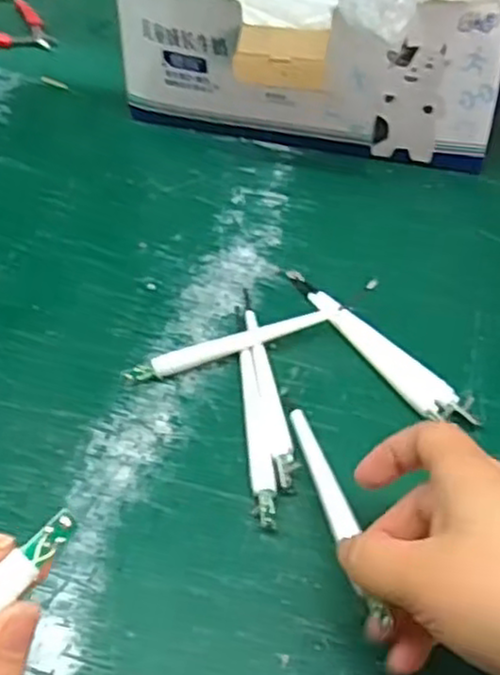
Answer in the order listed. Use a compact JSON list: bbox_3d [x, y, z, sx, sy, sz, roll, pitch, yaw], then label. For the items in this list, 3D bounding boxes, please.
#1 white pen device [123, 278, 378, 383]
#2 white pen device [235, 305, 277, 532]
[{"bbox_3d":[0.007,-0.002,0.433,0.165,0.010,0.015,-20,50,-17],"label":"white pen device"},{"bbox_3d":[0.003,0.036,0.396,0.012,0.008,0.152,-3,47,-2],"label":"white pen device"}]

